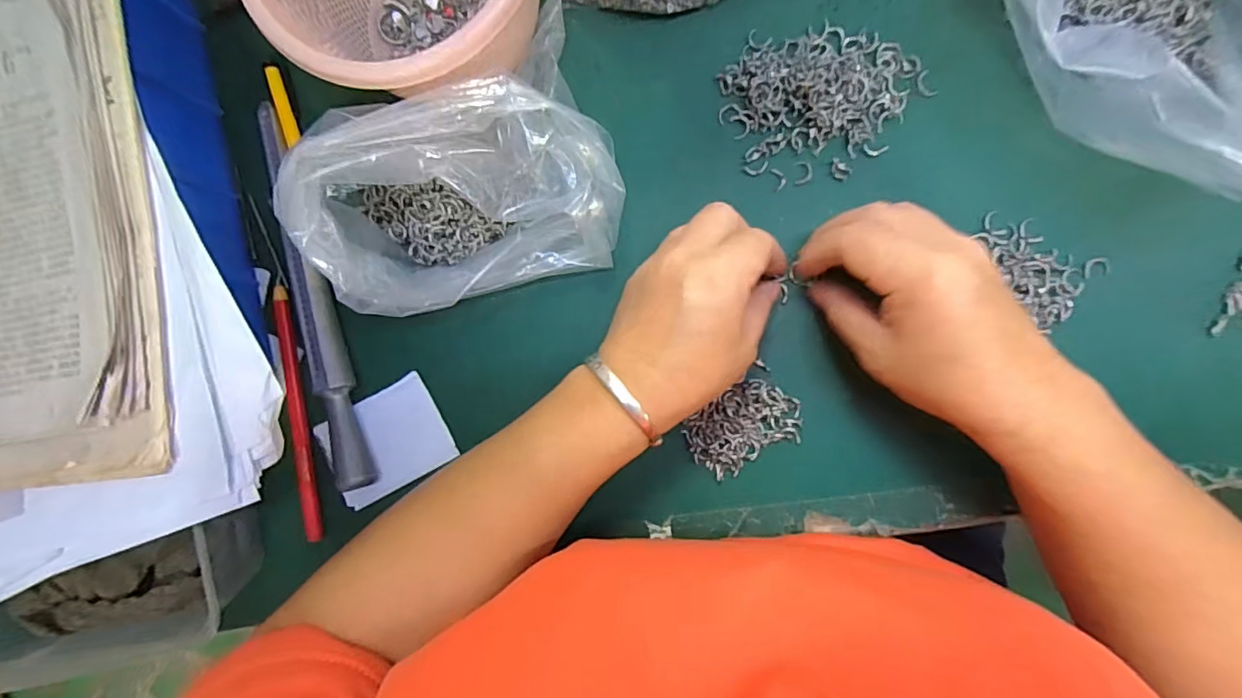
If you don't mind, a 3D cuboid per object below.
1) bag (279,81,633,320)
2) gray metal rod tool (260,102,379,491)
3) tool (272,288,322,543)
[{"bbox_3d":[-0.082,-0.074,0.283,0.162,0.092,0.089,-17,89,6],"label":"bag"},{"bbox_3d":[-0.184,-0.018,0.326,0.019,0.019,0.207,-15,89,6],"label":"gray metal rod tool"},{"bbox_3d":[-0.199,0.040,0.334,0.011,0.007,0.155,-7,89,6],"label":"tool"}]

